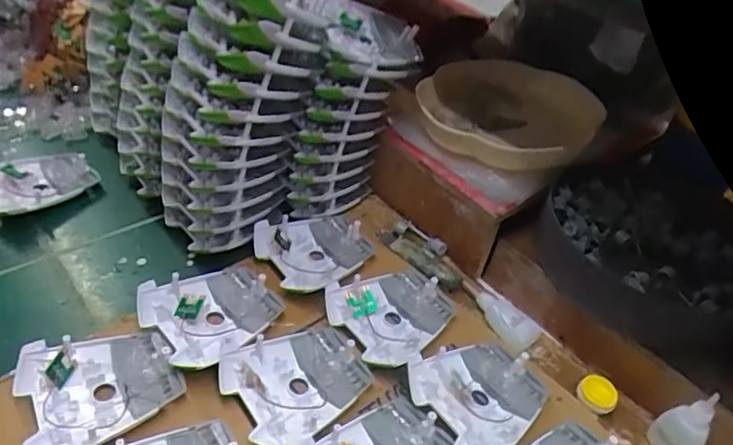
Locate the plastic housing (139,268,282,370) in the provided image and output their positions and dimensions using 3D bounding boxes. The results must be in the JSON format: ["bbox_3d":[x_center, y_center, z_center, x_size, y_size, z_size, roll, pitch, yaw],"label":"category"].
[{"bbox_3d":[-0.133,0.075,0.476,0.093,0.030,0.104,37,49,28],"label":"plastic housing"}]

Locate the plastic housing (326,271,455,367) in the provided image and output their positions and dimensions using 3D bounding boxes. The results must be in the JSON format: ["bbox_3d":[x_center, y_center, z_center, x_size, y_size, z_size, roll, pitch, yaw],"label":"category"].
[{"bbox_3d":[0.026,0.084,0.508,0.108,0.027,0.094,-23,51,-31],"label":"plastic housing"}]

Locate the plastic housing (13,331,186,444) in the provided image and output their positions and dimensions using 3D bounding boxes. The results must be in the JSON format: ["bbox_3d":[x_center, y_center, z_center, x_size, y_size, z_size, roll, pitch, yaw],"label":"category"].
[{"bbox_3d":[-0.202,0.125,0.413,0.111,0.025,0.093,-9,45,-19],"label":"plastic housing"}]

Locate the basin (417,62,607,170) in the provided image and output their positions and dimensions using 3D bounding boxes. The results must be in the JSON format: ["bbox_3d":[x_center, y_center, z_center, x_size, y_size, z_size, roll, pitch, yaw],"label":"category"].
[{"bbox_3d":[0.159,-0.121,0.617,0.192,0.050,0.198,5,42,-4],"label":"basin"}]

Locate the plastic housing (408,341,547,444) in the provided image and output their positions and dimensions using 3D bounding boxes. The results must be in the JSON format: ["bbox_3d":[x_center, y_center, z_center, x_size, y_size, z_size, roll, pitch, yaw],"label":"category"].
[{"bbox_3d":[0.098,0.142,0.450,0.108,0.031,0.093,-17,48,-26],"label":"plastic housing"}]

